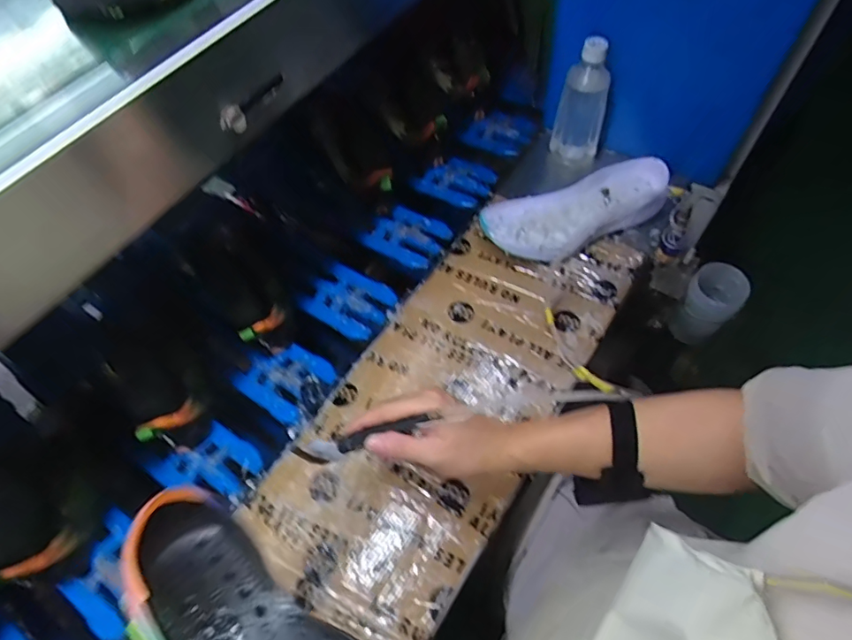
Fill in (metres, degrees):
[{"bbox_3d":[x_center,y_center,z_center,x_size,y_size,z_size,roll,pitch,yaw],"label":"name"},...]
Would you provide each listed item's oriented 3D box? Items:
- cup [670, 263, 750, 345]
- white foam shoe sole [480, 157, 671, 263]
[{"bbox_3d":[0.417,-0.019,0.758,0.069,0.125,0.070,-2,59,3],"label":"cup"},{"bbox_3d":[0.212,-0.149,0.682,0.276,0.054,0.094,-18,60,-7],"label":"white foam shoe sole"}]

